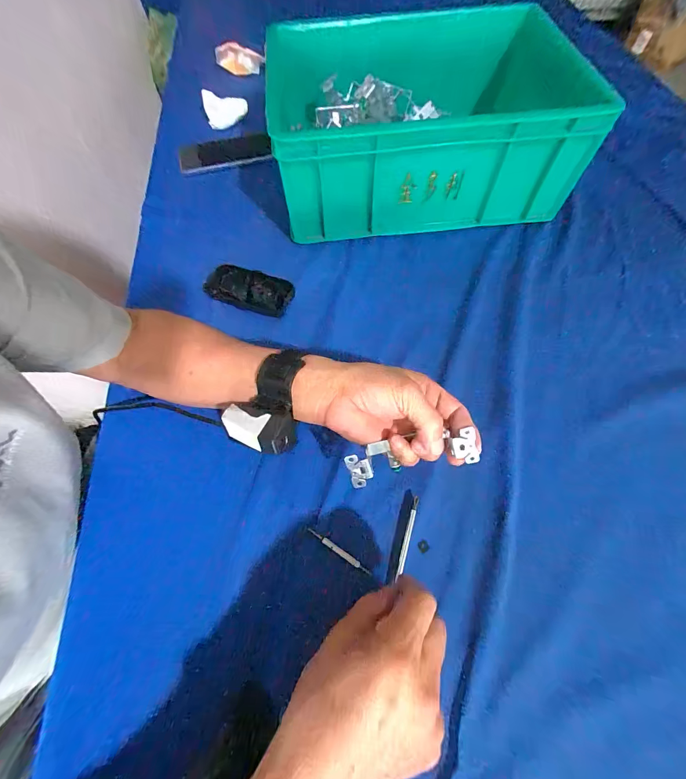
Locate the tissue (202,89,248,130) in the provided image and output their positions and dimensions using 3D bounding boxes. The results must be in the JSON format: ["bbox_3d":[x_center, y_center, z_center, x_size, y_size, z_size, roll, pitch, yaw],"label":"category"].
[{"bbox_3d":[-0.221,-0.527,0.638,0.085,0.055,0.014,5,64,5],"label":"tissue"}]

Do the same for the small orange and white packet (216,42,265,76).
[{"bbox_3d":[-0.214,-0.684,0.701,0.107,0.047,0.016,13,65,9],"label":"small orange and white packet"}]

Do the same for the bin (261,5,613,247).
[{"bbox_3d":[0.125,-0.408,0.506,0.459,0.143,0.343,-5,63,0],"label":"bin"}]

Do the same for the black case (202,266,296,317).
[{"bbox_3d":[-0.122,-0.132,0.446,0.115,0.025,0.050,19,105,2],"label":"black case"}]

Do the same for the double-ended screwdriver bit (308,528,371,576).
[{"bbox_3d":[-0.003,0.150,0.313,0.067,0.009,0.006,29,68,16],"label":"double-ended screwdriver bit"}]

